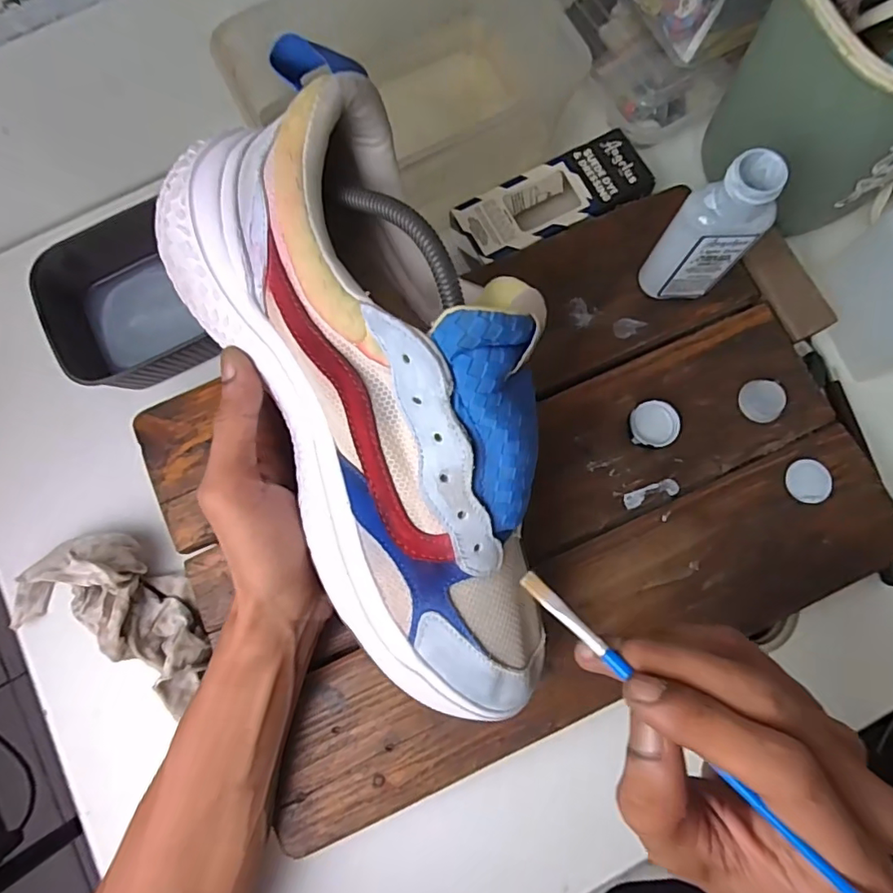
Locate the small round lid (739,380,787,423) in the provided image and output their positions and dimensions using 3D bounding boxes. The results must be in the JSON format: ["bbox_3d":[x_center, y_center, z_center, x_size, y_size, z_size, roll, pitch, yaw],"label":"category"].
[{"bbox_3d":[0.201,-0.029,0.344,0.026,0.007,0.026,0,77,2],"label":"small round lid"}]

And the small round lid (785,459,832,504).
[{"bbox_3d":[0.223,0.021,0.334,0.026,0.004,0.026,0,77,2],"label":"small round lid"}]

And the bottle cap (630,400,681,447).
[{"bbox_3d":[0.130,-0.013,0.342,0.029,0.011,0.029,0,77,2],"label":"bottle cap"}]

